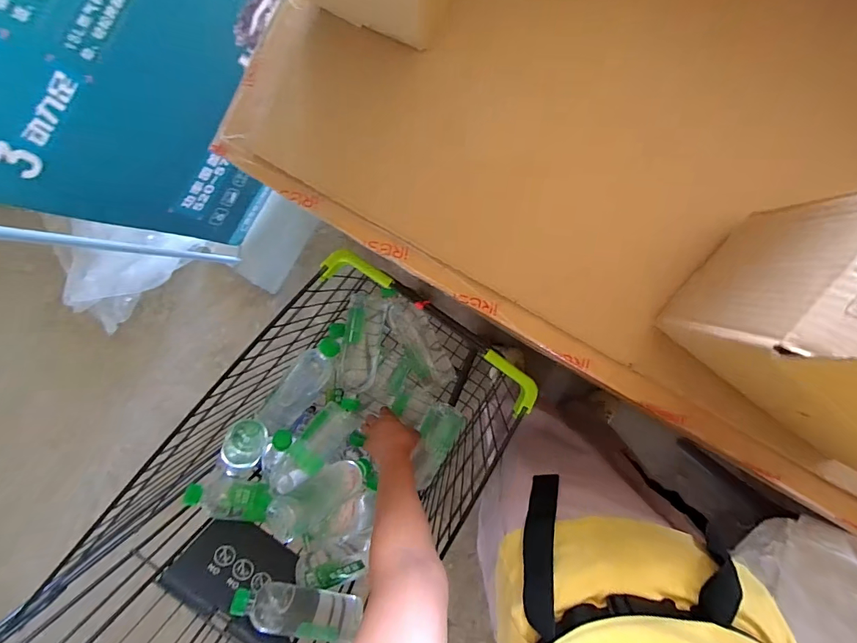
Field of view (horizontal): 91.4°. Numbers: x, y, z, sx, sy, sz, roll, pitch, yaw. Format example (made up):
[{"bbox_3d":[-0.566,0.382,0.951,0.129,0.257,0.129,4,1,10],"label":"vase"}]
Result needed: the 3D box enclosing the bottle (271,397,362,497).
[{"bbox_3d":[-0.193,0.213,0.726,0.067,0.055,0.192,42,74,0],"label":"bottle"}]

